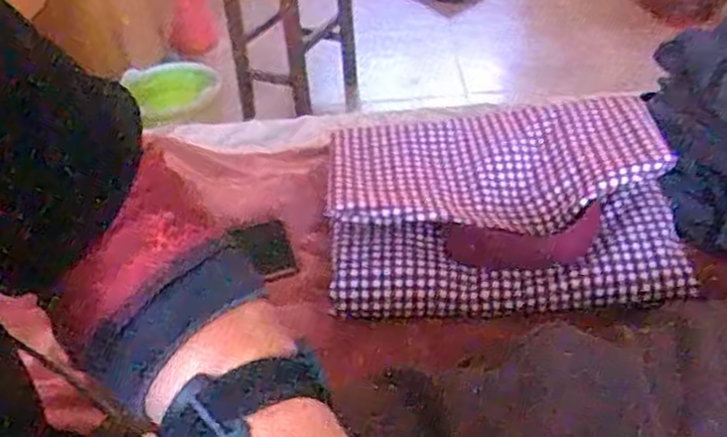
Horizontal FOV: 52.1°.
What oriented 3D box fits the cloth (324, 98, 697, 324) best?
[{"bbox_3d":[0.123,-0.025,0.709,0.315,0.057,0.236,-5,56,7],"label":"cloth"}]

